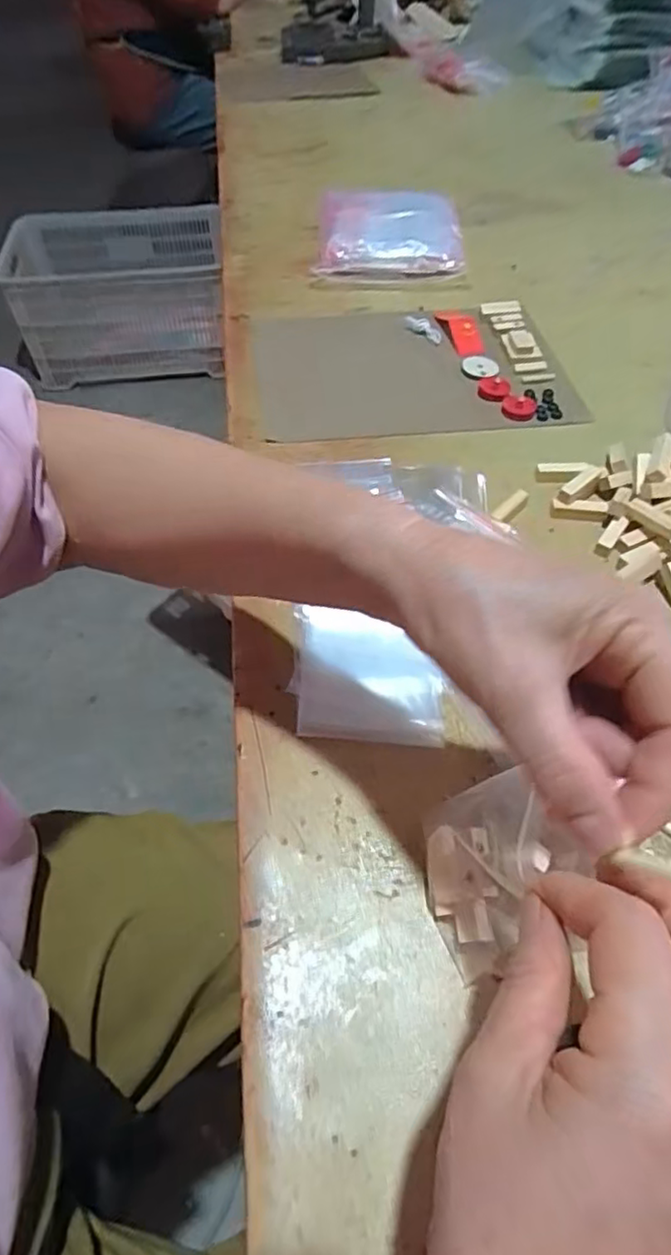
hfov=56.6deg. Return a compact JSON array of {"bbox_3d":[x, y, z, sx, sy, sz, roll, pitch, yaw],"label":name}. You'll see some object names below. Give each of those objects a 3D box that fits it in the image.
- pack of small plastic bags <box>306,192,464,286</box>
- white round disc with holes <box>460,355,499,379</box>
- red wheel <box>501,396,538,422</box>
[{"bbox_3d":[0.065,-0.474,0.759,0.173,0.044,0.185,4,53,3],"label":"pack of small plastic bags"},{"bbox_3d":[0.138,-0.249,0.593,0.035,0.004,0.040,12,54,9],"label":"white round disc with holes"},{"bbox_3d":[0.163,-0.196,0.551,0.030,0.006,0.028,0,53,0],"label":"red wheel"}]

